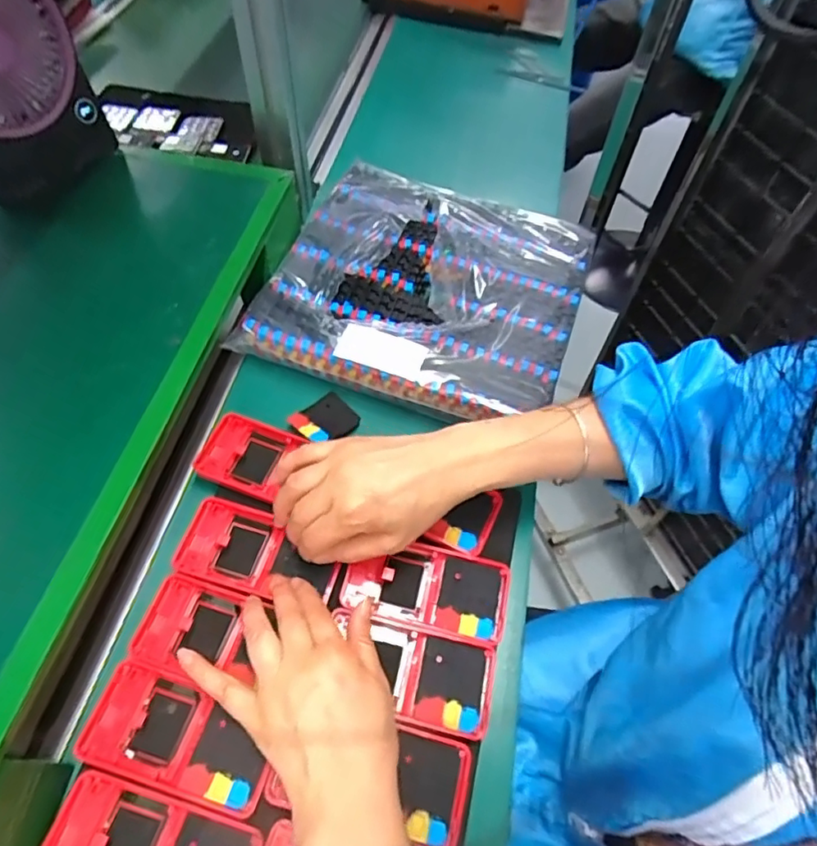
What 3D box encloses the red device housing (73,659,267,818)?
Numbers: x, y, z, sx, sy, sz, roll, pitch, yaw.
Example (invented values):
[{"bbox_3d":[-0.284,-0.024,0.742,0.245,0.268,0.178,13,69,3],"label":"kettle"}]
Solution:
[{"bbox_3d":[-0.150,0.204,0.368,0.122,0.015,0.060,17,59,8],"label":"red device housing"}]

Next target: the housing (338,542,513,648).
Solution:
[{"bbox_3d":[0.014,0.126,0.432,0.122,0.019,0.062,12,59,5],"label":"housing"}]

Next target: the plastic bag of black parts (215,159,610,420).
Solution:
[{"bbox_3d":[0.021,-0.146,0.572,0.297,0.049,0.279,17,59,7],"label":"plastic bag of black parts"}]

